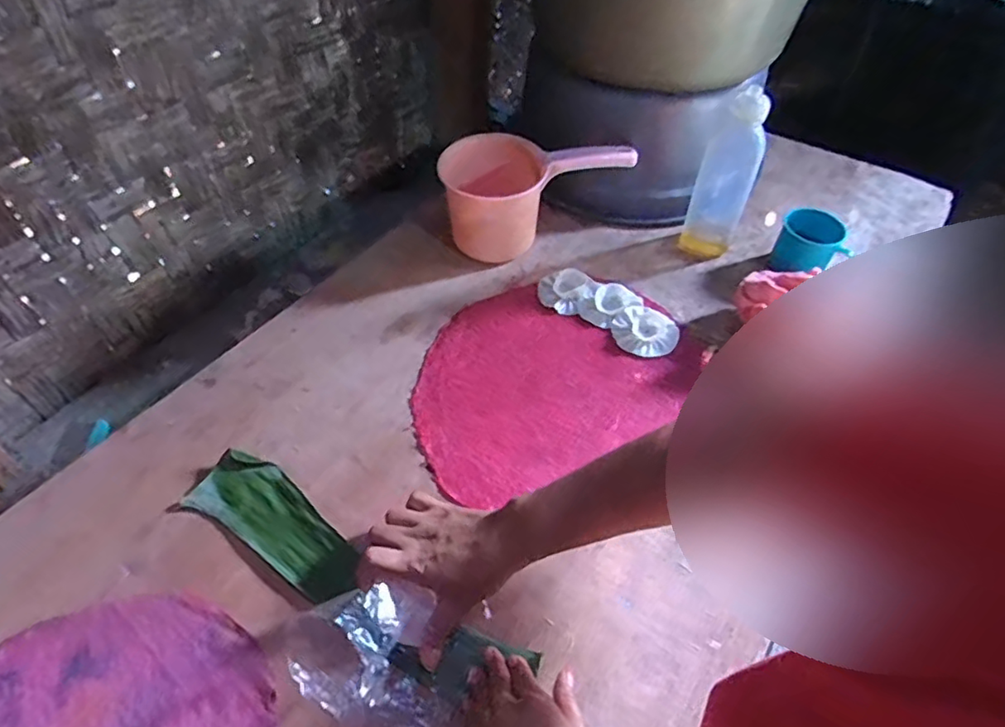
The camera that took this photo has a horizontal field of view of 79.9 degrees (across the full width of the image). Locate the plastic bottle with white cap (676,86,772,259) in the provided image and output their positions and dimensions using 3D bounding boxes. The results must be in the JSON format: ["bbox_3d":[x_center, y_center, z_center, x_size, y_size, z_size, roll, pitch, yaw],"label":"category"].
[{"bbox_3d":[0.285,-0.236,0.765,0.065,0.228,0.064,17,50,12],"label":"plastic bottle with white cap"}]

